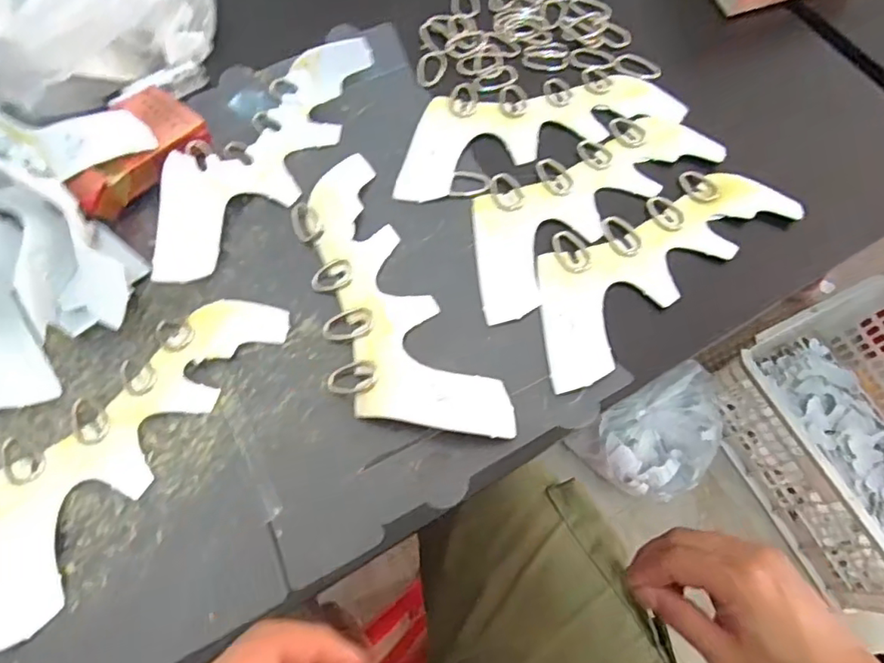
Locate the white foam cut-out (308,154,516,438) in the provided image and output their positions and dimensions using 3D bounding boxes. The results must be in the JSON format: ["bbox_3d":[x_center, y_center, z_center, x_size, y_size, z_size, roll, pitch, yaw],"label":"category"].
[{"bbox_3d":[-0.038,-0.016,0.358,0.077,0.011,0.210,-27,70,-11],"label":"white foam cut-out"}]

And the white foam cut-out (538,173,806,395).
[{"bbox_3d":[0.140,-0.047,0.371,0.206,0.008,0.081,-32,71,-12],"label":"white foam cut-out"}]

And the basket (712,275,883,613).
[{"bbox_3d":[0.715,0.204,0.943,0.318,0.204,0.412,-26,69,-10],"label":"basket"}]

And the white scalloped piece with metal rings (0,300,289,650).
[{"bbox_3d":[-0.183,0.060,0.327,0.071,0.012,0.216,34,71,14],"label":"white scalloped piece with metal rings"}]

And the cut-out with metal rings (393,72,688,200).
[{"bbox_3d":[0.065,-0.157,0.419,0.216,0.004,0.077,-18,68,-7],"label":"cut-out with metal rings"}]

